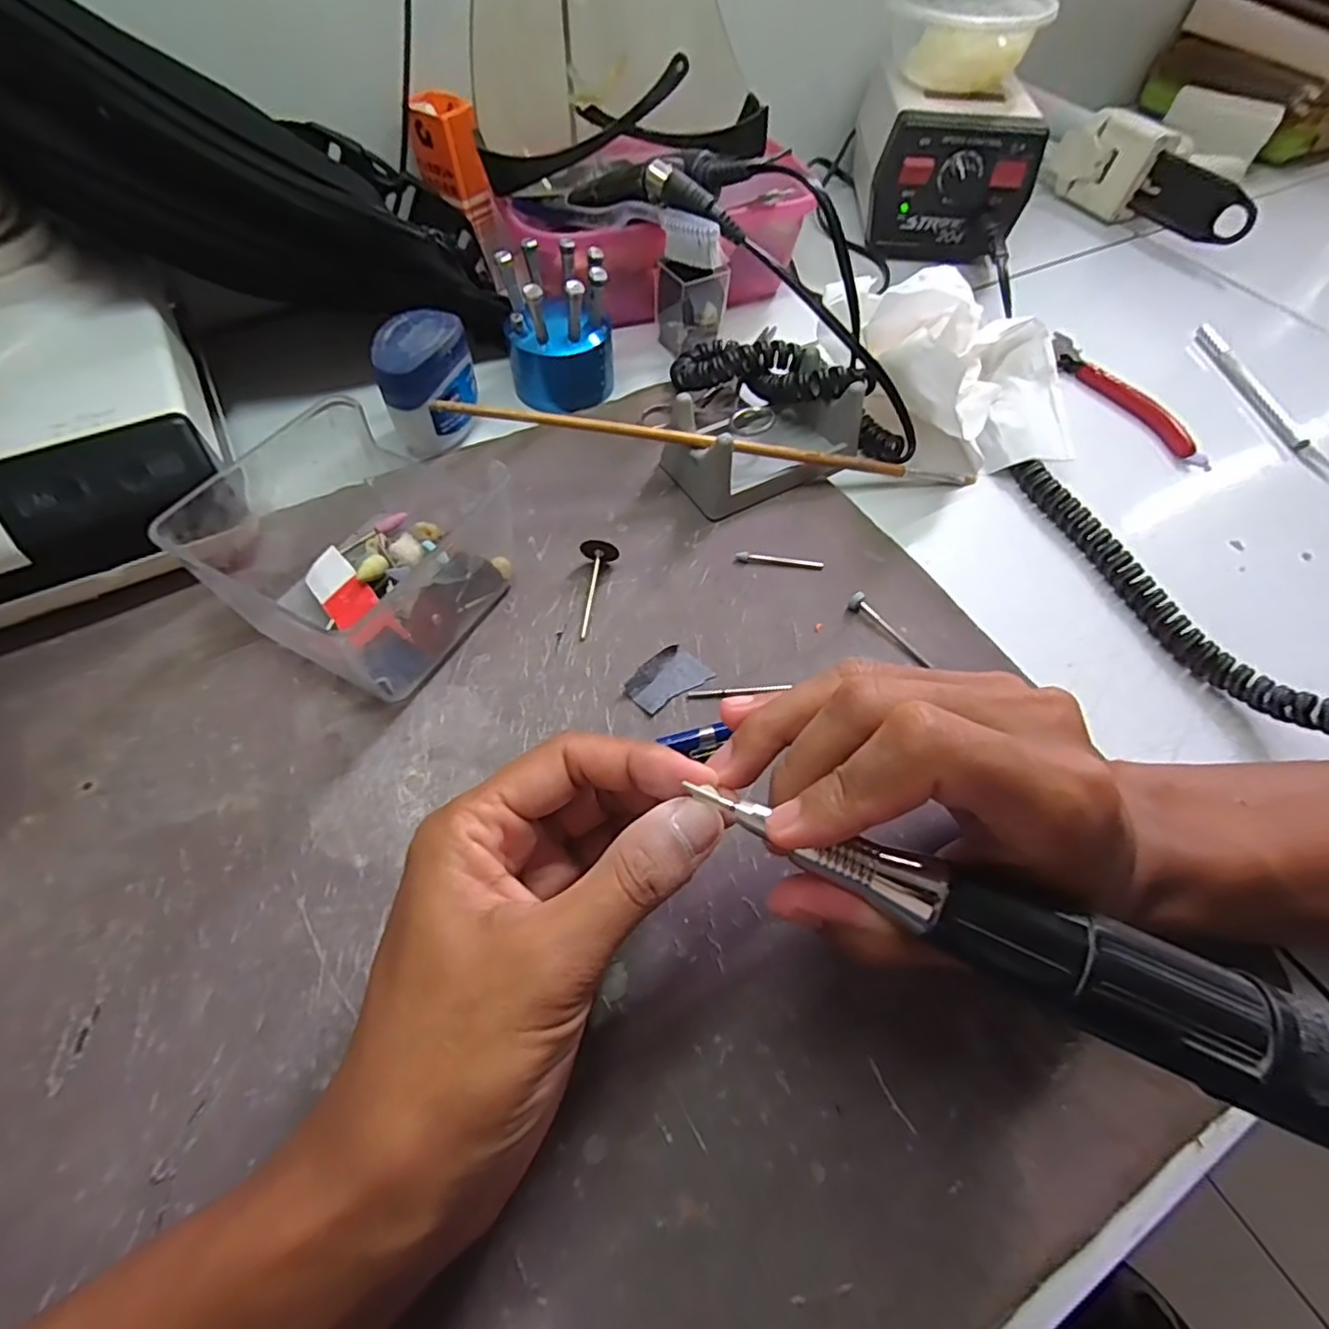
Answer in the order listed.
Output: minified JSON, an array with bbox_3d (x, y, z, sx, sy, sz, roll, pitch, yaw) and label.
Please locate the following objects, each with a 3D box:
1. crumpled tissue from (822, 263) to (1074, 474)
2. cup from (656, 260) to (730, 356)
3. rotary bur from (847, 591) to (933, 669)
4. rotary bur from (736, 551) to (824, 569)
[{"bbox_3d":[0.158,-0.161,0.344,0.105,0.068,0.114,-25,63,-17],"label":"crumpled tissue"},{"bbox_3d":[0.016,-0.217,0.388,0.034,0.046,0.031,-28,64,-19],"label":"cup"},{"bbox_3d":[0.102,-0.016,0.286,0.007,0.006,0.046,-36,67,-22],"label":"rotary bur"},{"bbox_3d":[0.056,-0.051,0.307,0.041,0.004,0.005,8,59,2],"label":"rotary bur"}]

